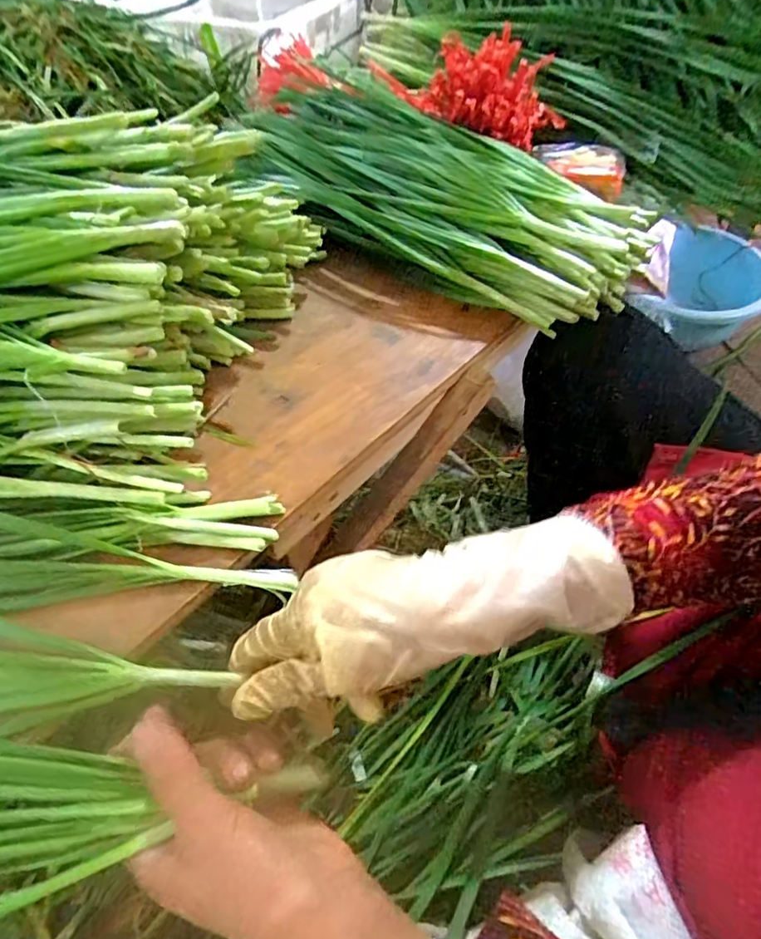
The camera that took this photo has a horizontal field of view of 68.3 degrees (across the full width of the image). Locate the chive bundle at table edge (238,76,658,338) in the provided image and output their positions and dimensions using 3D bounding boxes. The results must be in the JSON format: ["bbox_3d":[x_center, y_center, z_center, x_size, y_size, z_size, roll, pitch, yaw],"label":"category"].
[{"bbox_3d":[0.017,-0.244,0.487,0.163,0.069,0.412,-37,62,-24],"label":"chive bundle at table edge"}]

